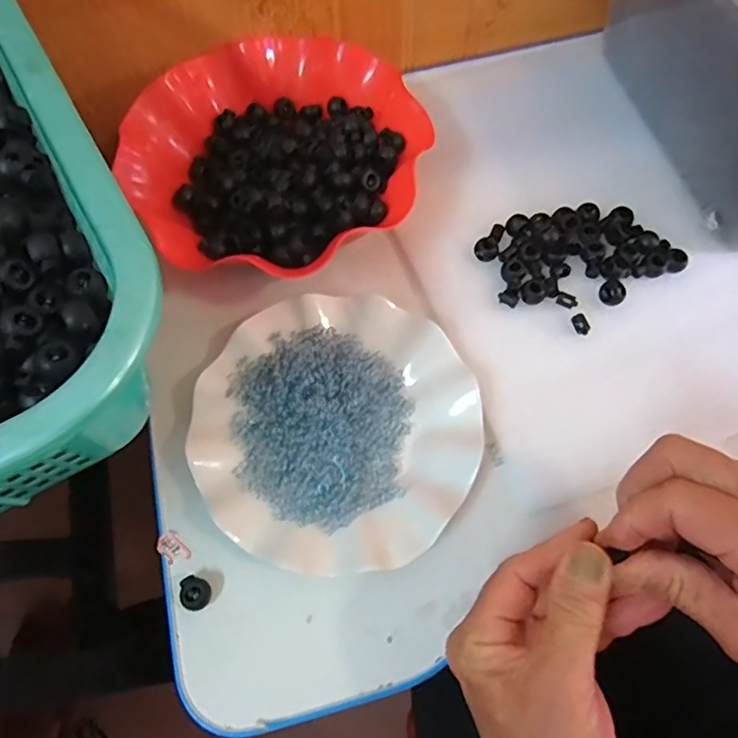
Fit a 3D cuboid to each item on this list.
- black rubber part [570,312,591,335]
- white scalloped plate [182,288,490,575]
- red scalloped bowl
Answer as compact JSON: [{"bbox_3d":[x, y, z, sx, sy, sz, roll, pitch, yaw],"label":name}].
[{"bbox_3d":[0.148,-0.031,0.390,0.010,0.004,0.015,-19,66,-7],"label":"black rubber part"},{"bbox_3d":[-0.021,0.032,0.356,0.178,0.023,0.177,-1,65,1],"label":"white scalloped plate"},{"bbox_3d":[-0.072,-0.169,0.430,0.217,0.054,0.209,-1,65,1],"label":"red scalloped bowl"}]

